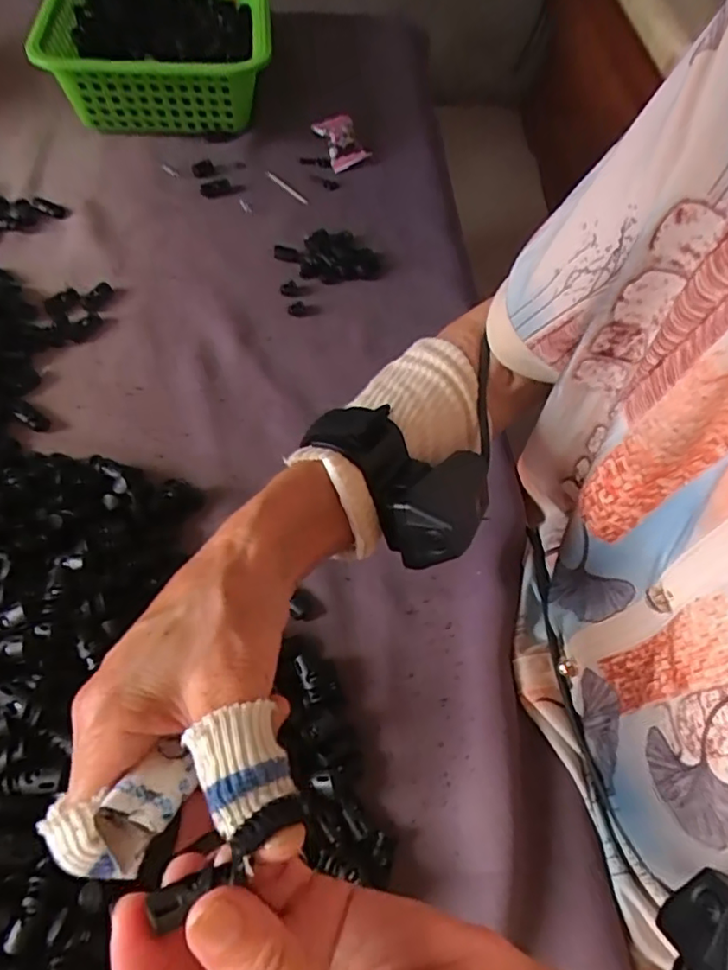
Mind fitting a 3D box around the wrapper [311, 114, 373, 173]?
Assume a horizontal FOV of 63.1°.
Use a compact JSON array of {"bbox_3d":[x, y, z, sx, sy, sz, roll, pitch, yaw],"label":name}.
[{"bbox_3d":[-0.022,-0.354,0.610,0.047,0.024,0.050,-33,67,-22],"label":"wrapper"}]

